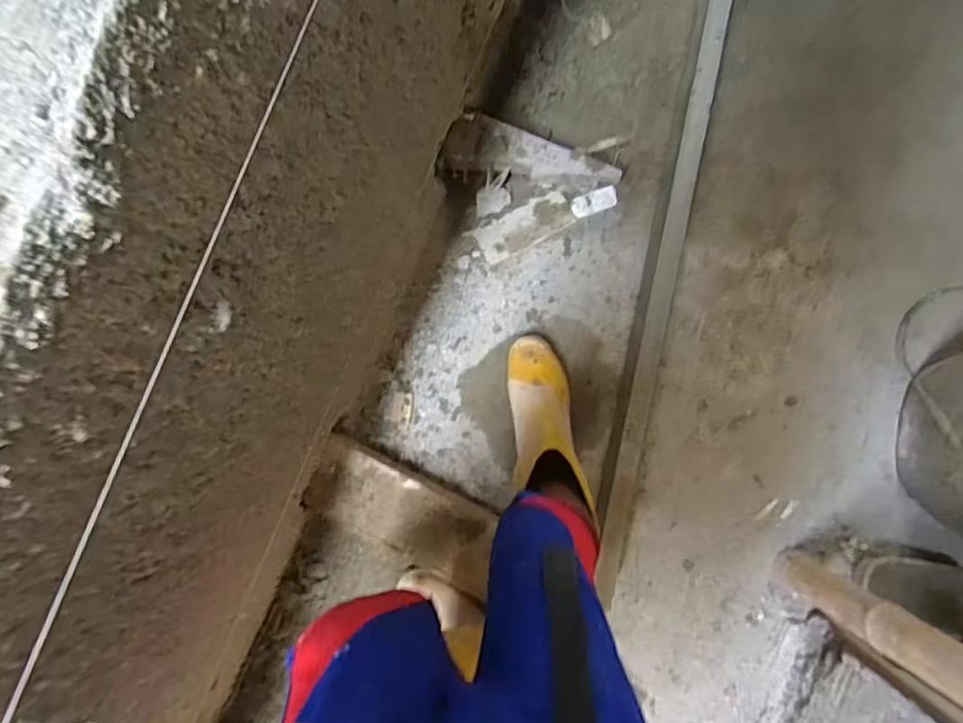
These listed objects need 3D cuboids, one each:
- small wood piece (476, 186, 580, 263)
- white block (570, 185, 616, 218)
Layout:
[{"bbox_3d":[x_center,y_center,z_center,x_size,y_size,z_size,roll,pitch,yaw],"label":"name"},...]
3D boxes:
[{"bbox_3d":[0.080,-0.247,1.094,0.174,0.023,0.071,-28,88,0],"label":"small wood piece"},{"bbox_3d":[0.207,-0.292,1.098,0.084,0.009,0.038,-20,88,1],"label":"white block"}]

